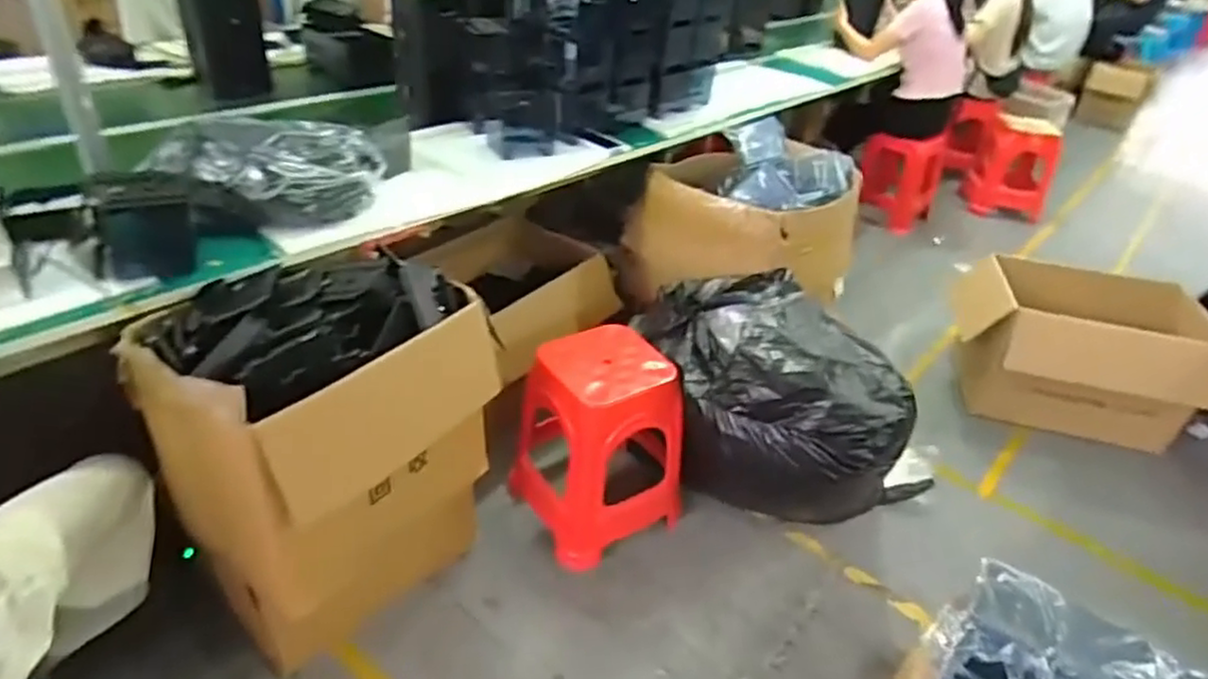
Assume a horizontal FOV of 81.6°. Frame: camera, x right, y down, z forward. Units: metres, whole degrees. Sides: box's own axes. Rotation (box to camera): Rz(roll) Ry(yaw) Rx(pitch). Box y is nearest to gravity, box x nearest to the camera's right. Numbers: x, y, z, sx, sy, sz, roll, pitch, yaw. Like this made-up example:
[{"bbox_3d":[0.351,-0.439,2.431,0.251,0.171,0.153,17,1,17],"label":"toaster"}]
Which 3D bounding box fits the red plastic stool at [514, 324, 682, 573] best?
[{"bbox_3d":[-0.016,0.244,1.730,0.330,0.423,0.364,-18,39,-32],"label":"red plastic stool"}]

